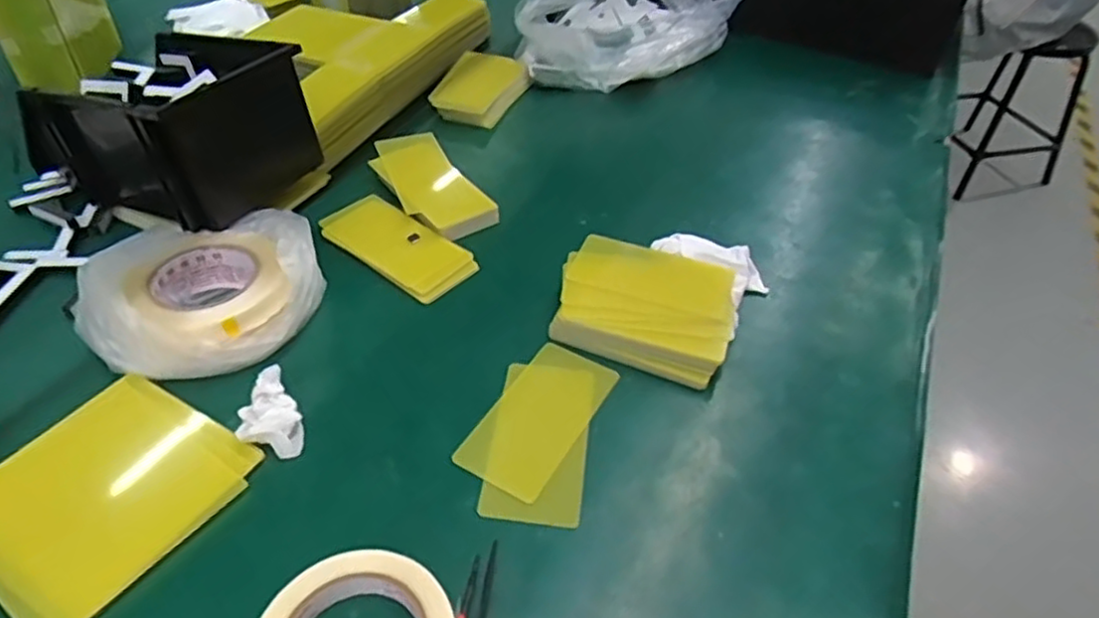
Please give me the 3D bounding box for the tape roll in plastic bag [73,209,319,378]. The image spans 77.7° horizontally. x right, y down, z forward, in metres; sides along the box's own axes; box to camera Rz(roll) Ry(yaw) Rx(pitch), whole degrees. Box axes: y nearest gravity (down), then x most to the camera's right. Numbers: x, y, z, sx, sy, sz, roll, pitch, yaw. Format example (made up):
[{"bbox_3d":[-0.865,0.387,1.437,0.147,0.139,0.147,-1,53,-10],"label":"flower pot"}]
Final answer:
[{"bbox_3d":[-0.280,-0.022,0.560,0.166,0.063,0.152,2,44,-2],"label":"tape roll in plastic bag"}]

